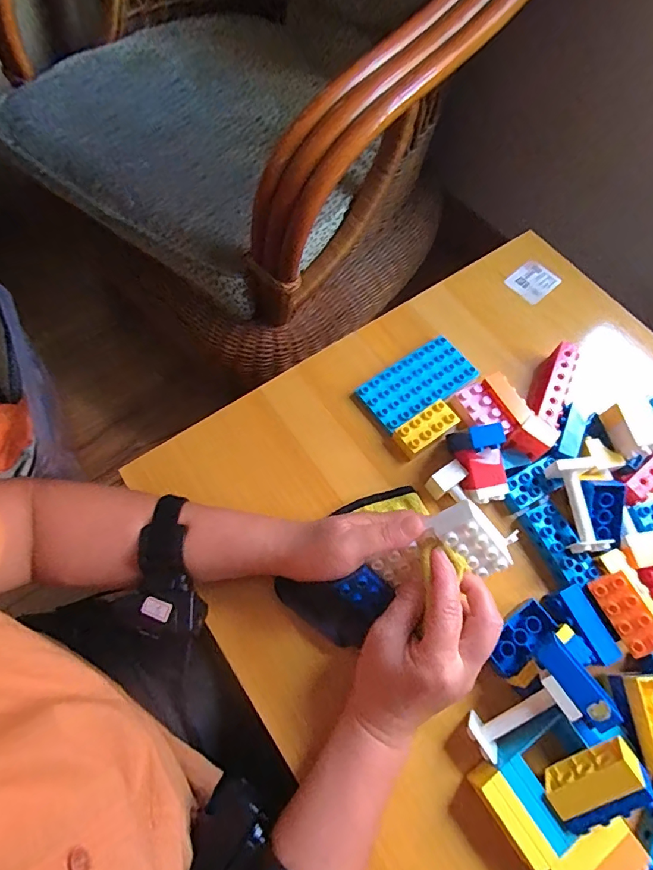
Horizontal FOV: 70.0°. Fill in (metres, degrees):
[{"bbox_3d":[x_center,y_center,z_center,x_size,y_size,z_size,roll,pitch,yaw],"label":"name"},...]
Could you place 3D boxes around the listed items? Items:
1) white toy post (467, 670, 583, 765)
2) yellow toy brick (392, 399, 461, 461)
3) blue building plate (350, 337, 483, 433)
[{"bbox_3d":[0.148,0.215,0.357,0.081,0.023,0.033,-42,70,18],"label":"white toy post"},{"bbox_3d":[0.102,-0.006,0.479,0.064,0.019,0.031,-35,72,-16],"label":"yellow toy brick"},{"bbox_3d":[0.098,-0.056,0.503,0.125,0.008,0.065,-35,72,-16],"label":"blue building plate"}]

